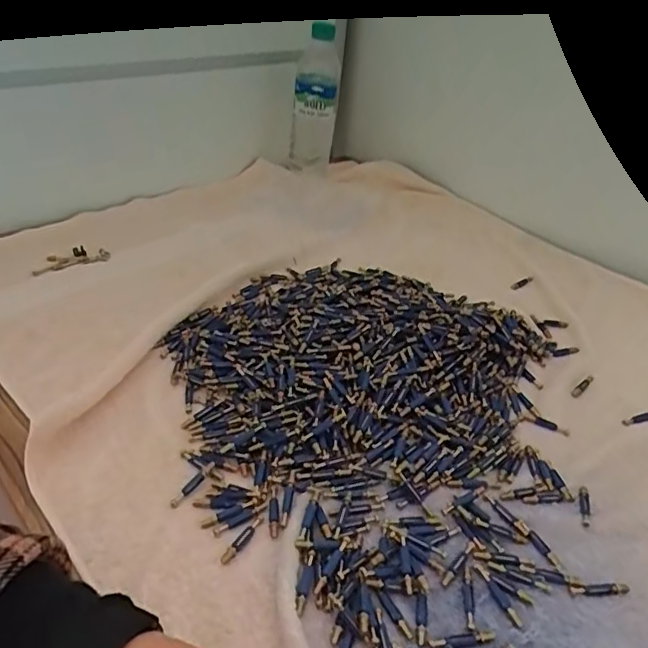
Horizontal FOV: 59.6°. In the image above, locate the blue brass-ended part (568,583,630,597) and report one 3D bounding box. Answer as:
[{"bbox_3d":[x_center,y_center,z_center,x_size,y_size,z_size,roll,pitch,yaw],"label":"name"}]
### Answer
[{"bbox_3d":[0.179,0.172,0.366,0.041,0.004,0.007,0,36,-7],"label":"blue brass-ended part"}]

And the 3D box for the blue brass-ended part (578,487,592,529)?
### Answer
[{"bbox_3d":[0.193,0.134,0.417,0.008,0.004,0.036,13,36,11],"label":"blue brass-ended part"}]

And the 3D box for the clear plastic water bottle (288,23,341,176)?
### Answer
[{"bbox_3d":[-0.015,-0.324,0.835,0.065,0.197,0.057,7,35,2],"label":"clear plastic water bottle"}]

